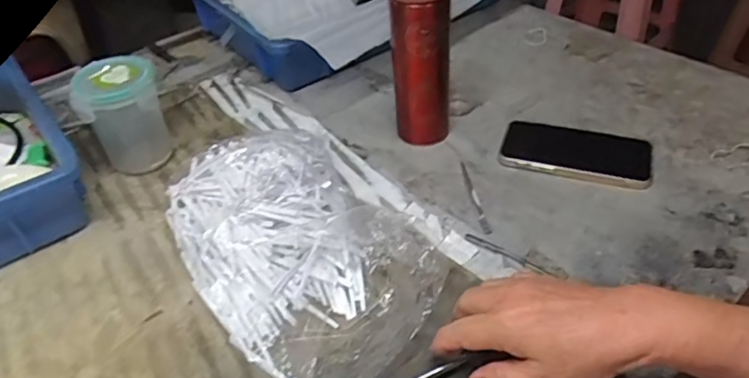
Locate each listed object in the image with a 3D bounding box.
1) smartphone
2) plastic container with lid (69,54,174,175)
[{"bbox_3d":[0.207,-0.039,0.565,0.143,0.011,0.075,11,42,20],"label":"smartphone"},{"bbox_3d":[-0.255,-0.070,0.572,0.080,0.114,0.075,-22,42,-19],"label":"plastic container with lid"}]

